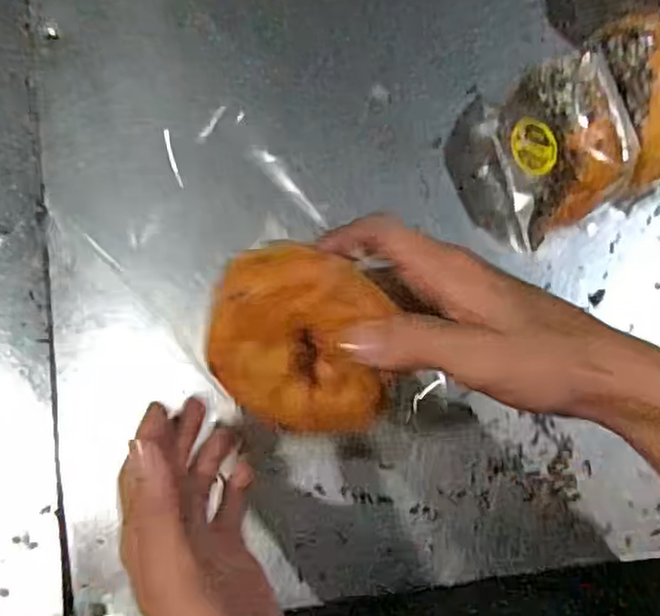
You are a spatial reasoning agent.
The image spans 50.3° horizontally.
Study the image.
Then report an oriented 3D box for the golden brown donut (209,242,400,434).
[{"bbox_3d":[-0.015,0.013,0.321,0.082,0.030,0.082,-5,112,-12],"label":"golden brown donut"}]

